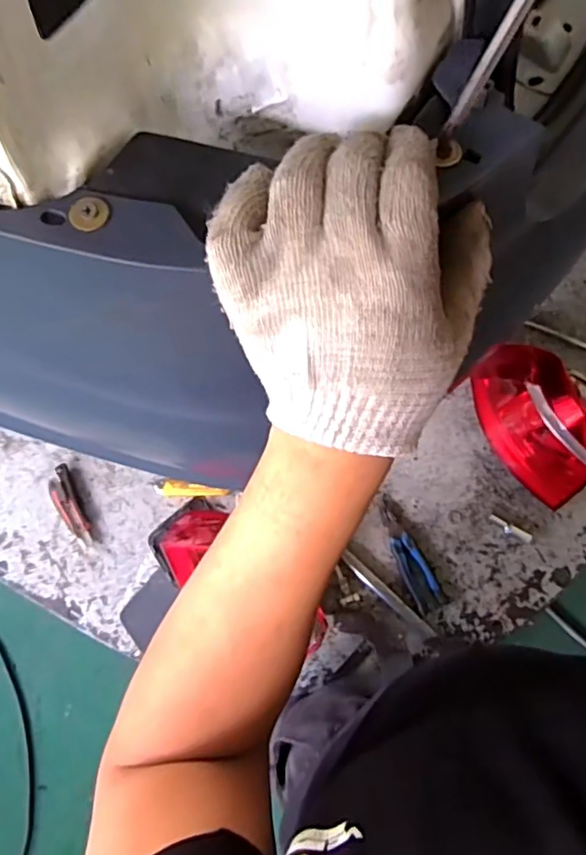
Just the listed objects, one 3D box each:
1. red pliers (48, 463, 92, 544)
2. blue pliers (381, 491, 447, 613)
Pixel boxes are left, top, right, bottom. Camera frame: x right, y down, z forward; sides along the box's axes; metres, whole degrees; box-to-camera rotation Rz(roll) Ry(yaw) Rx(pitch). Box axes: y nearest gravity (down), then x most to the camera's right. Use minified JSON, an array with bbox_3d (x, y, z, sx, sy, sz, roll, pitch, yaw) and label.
[{"bbox_3d":[-0.389,0.136,1.002,0.037,0.017,0.150,-25,75,-9],"label":"red pliers"},{"bbox_3d":[0.194,0.215,0.990,0.047,0.018,0.192,-24,75,-9],"label":"blue pliers"}]

